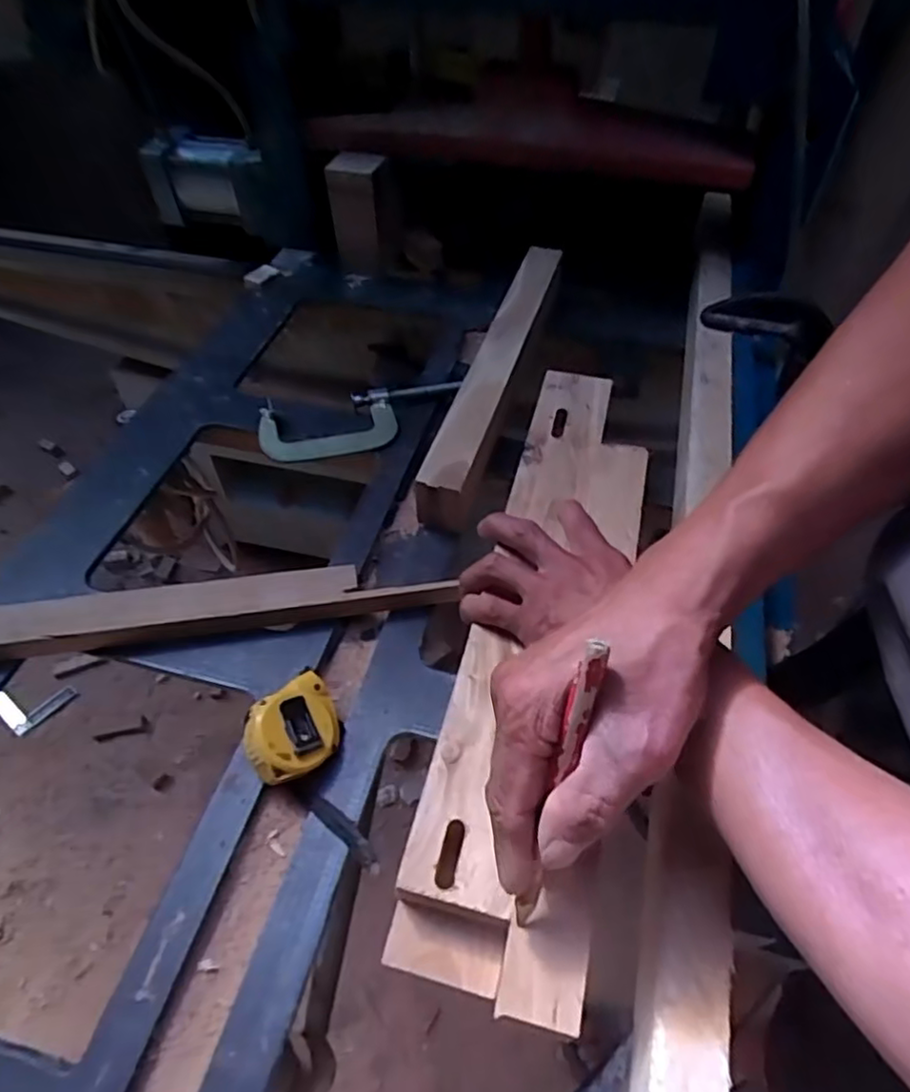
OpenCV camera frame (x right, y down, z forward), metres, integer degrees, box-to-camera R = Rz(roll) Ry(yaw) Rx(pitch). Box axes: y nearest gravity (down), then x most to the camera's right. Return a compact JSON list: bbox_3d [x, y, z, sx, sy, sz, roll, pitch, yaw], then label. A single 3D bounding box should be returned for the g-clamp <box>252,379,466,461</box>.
[{"bbox_3d":[-0.085,-0.122,0.612,0.192,0.017,0.076,-13,52,-11],"label":"g-clamp"}]

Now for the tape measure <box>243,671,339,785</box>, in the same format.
[{"bbox_3d":[-0.100,0.113,0.409,0.060,0.027,0.054,-28,74,-44],"label":"tape measure"}]

